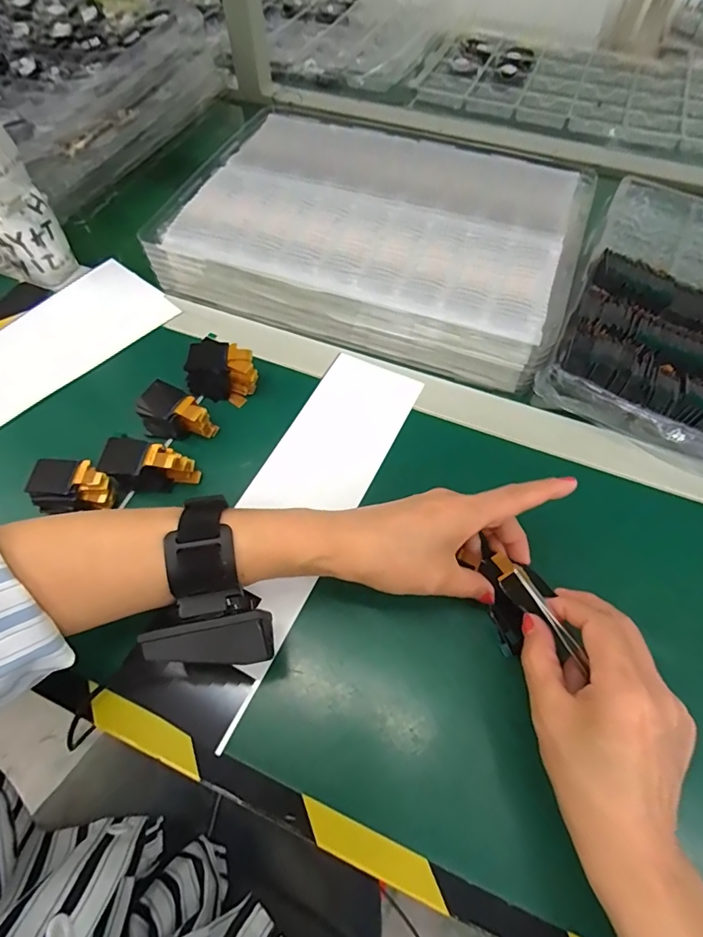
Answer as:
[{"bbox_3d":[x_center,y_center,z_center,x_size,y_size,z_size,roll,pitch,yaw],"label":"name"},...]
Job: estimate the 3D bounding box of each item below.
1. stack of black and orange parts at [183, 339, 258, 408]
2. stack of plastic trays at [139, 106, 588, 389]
[{"bbox_3d":[-0.110,-0.081,0.395,0.060,0.039,0.034,16,61,9],"label":"stack of black and orange parts"},{"bbox_3d":[0.027,-0.237,0.466,0.378,0.061,0.254,19,63,11],"label":"stack of plastic trays"}]

